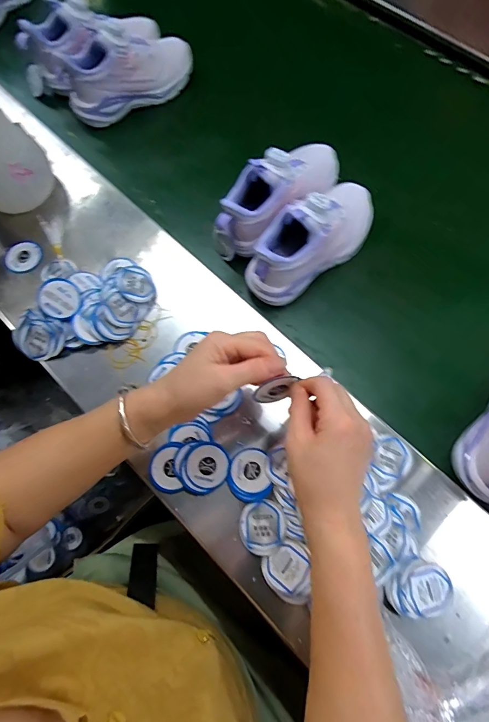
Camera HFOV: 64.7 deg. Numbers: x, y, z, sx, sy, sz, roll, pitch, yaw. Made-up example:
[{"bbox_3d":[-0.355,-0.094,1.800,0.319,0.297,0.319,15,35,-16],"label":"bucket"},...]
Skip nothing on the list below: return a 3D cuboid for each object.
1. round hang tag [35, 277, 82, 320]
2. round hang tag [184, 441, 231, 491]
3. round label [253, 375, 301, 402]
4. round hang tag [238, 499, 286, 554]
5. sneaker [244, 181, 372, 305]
[{"bbox_3d":[-0.227,-0.076,0.476,0.048,0.009,0.048,-1,93,-27],"label":"round hang tag"},{"bbox_3d":[-0.041,0.116,0.427,0.048,0.005,0.049,2,75,-9],"label":"round hang tag"},{"bbox_3d":[0.030,0.027,0.360,0.045,0.035,0.005,-24,59,17],"label":"round label"},{"bbox_3d":[0.019,0.174,0.409,0.051,0.010,0.048,-41,76,-10],"label":"round hang tag"},{"bbox_3d":[0.095,-0.166,0.493,0.209,0.103,0.075,-43,76,-10],"label":"sneaker"}]

